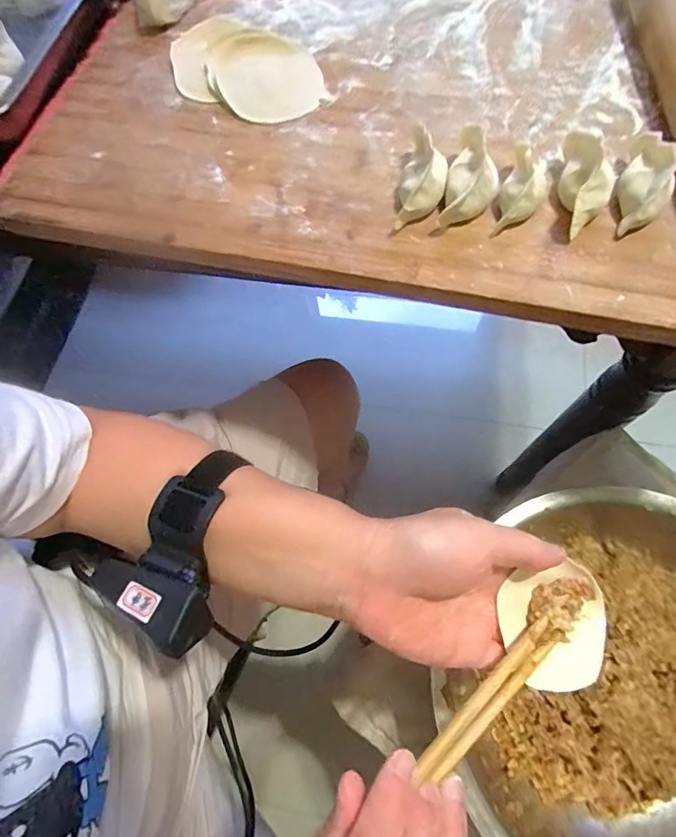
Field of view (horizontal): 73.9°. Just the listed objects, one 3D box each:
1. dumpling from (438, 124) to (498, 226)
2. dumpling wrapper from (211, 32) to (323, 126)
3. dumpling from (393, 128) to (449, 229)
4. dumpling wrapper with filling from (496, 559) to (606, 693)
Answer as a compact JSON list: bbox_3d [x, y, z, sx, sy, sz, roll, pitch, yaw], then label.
[{"bbox_3d":[0.084,-0.150,0.278,0.030,0.031,0.052,11,70,8],"label":"dumpling"},{"bbox_3d":[-0.055,-0.272,0.357,0.078,0.005,0.102,-20,73,-6],"label":"dumpling wrapper"},{"bbox_3d":[0.053,-0.149,0.279,0.028,0.030,0.052,6,69,7],"label":"dumpling"},{"bbox_3d":[0.132,0.124,0.267,0.070,0.021,0.070,-5,82,-24],"label":"dumpling wrapper with filling"}]

